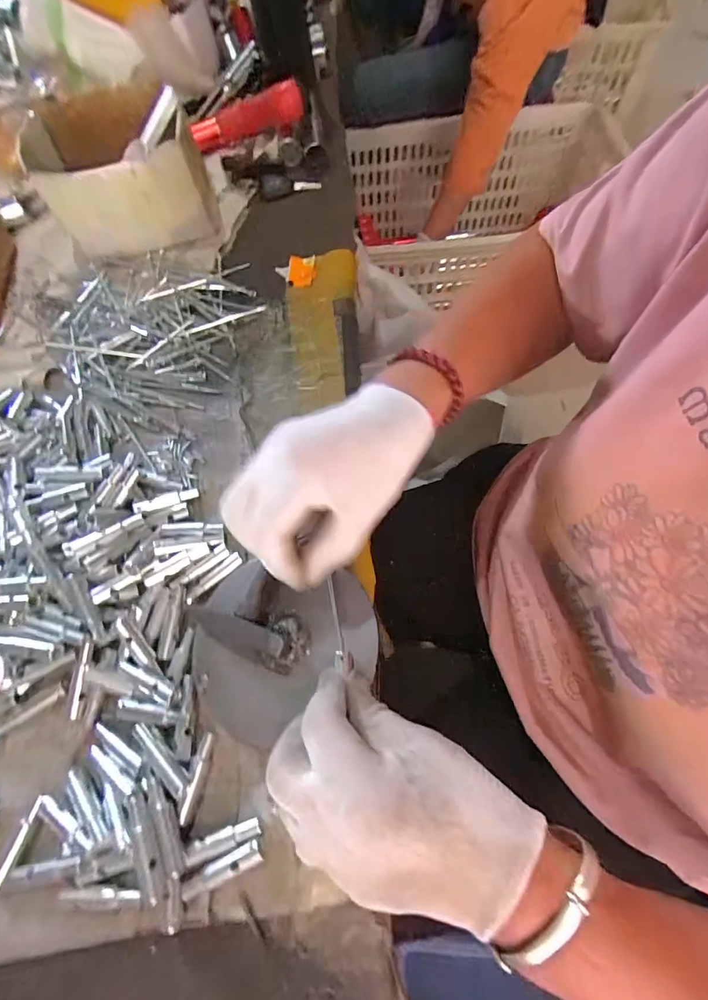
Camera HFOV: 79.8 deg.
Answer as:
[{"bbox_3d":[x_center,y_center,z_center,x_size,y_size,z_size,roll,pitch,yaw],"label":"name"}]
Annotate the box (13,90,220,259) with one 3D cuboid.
[{"bbox_3d":[-0.243,-0.357,0.461,0.156,0.097,0.147,-15,66,-5],"label":"box"}]

